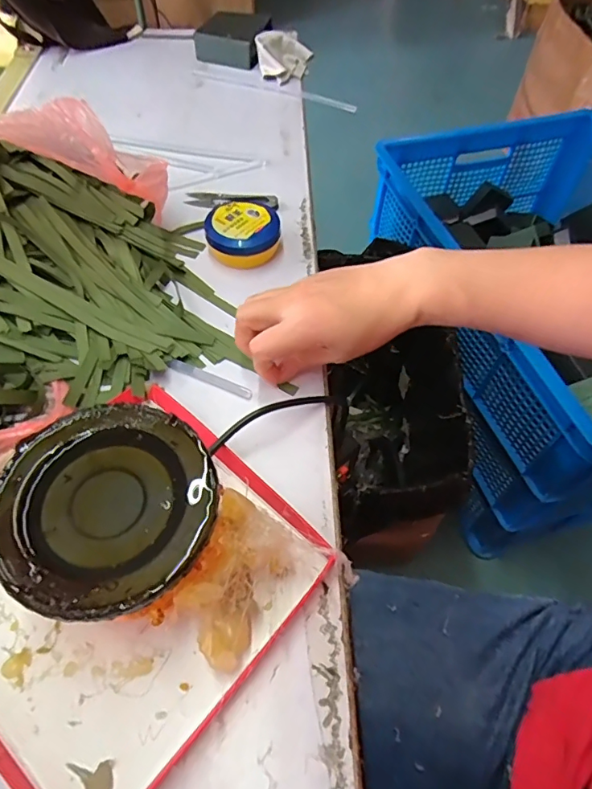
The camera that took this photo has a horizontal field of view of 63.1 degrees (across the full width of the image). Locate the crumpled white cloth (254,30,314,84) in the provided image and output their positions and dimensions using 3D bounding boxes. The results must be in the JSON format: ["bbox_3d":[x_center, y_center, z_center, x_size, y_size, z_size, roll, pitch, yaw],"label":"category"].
[{"bbox_3d":[-0.018,-0.486,0.692,0.077,0.042,0.071,0,56,-2],"label":"crumpled white cloth"}]

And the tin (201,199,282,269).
[{"bbox_3d":[-0.052,-0.158,0.478,0.072,0.035,0.069,-4,56,-5],"label":"tin"}]

